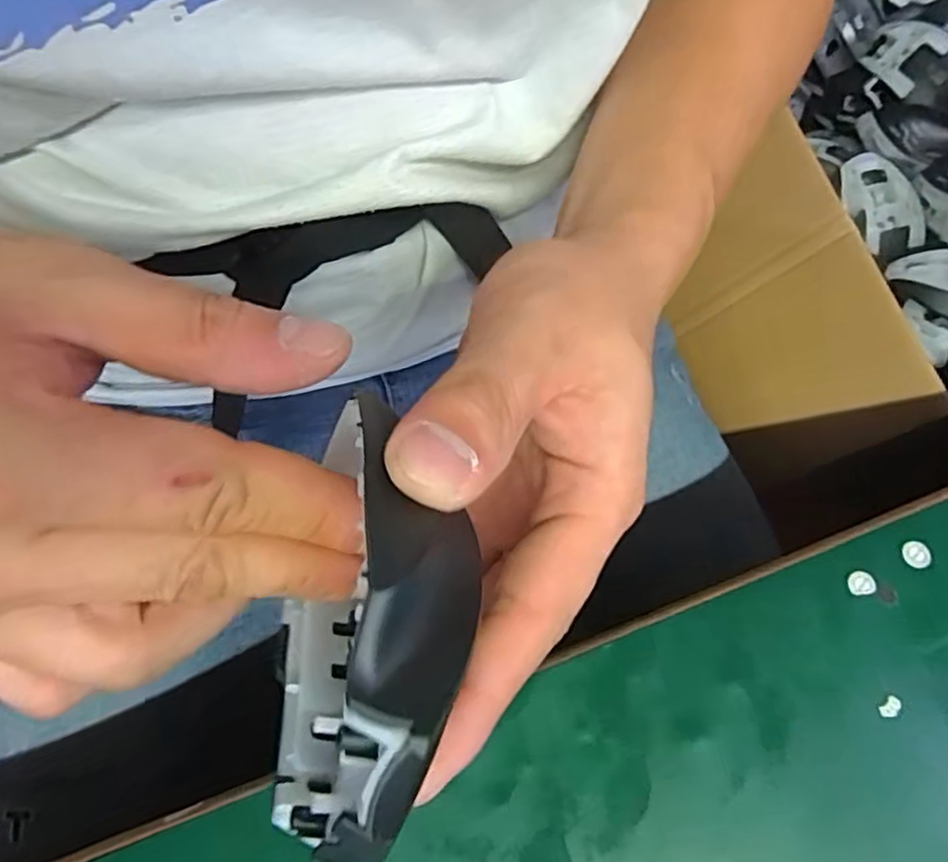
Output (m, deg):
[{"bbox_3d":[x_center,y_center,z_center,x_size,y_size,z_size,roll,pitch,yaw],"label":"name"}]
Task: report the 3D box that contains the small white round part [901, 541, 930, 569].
[{"bbox_3d":[0.173,0.048,0.264,0.009,0.004,0.010,-9,66,-2],"label":"small white round part"}]

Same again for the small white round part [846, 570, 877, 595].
[{"bbox_3d":[0.149,0.058,0.259,0.010,0.004,0.009,-4,66,0],"label":"small white round part"}]

